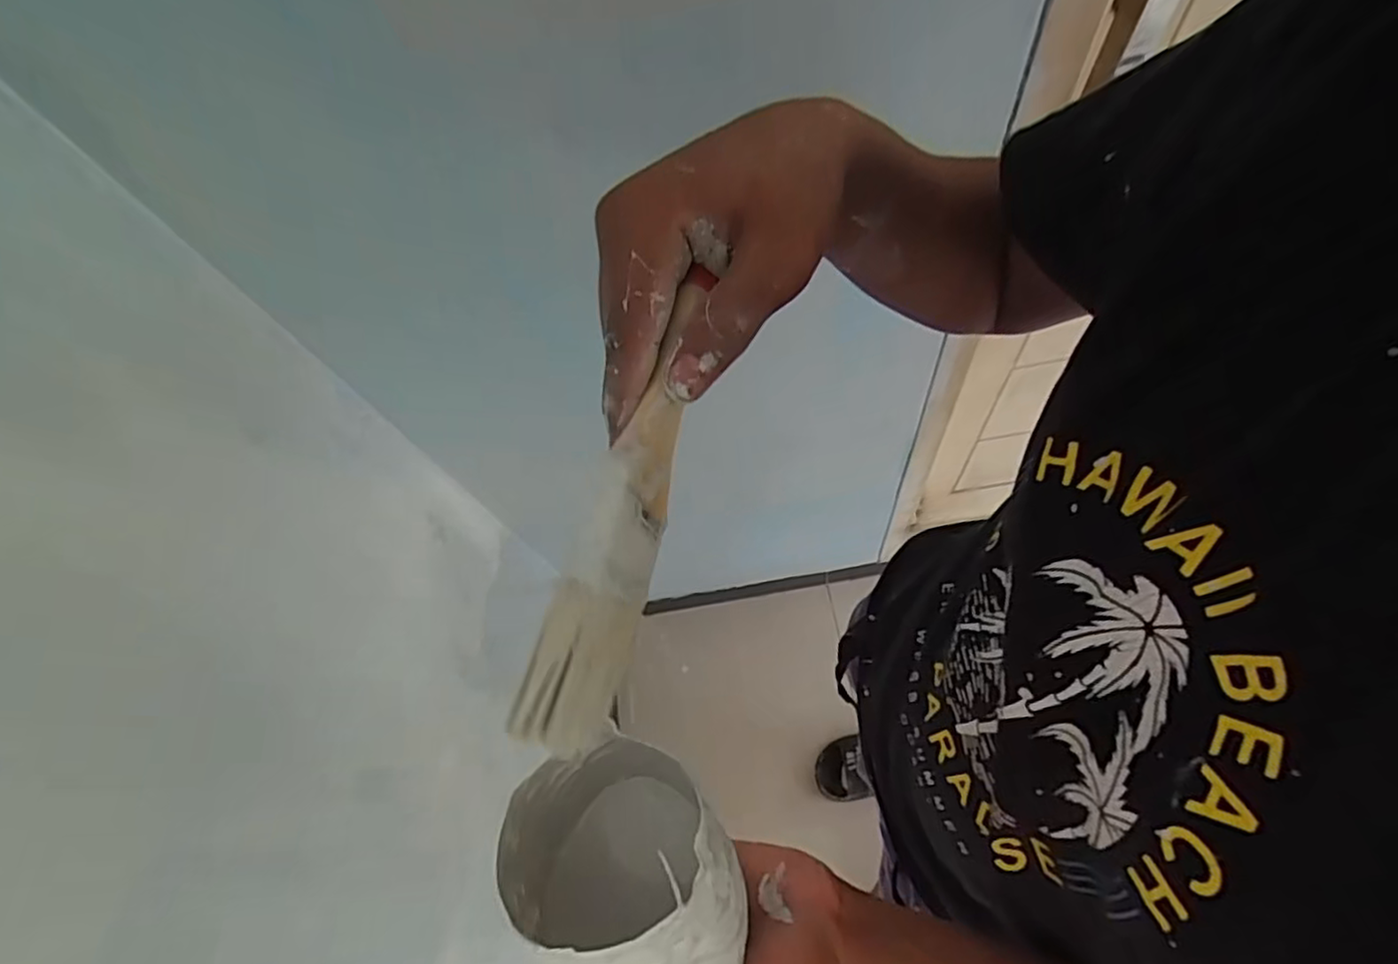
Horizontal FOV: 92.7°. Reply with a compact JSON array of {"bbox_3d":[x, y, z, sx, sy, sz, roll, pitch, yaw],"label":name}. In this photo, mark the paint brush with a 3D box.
[{"bbox_3d":[-0.020,0.001,0.227,0.008,0.043,0.171,2,63,28],"label":"paint brush"}]

